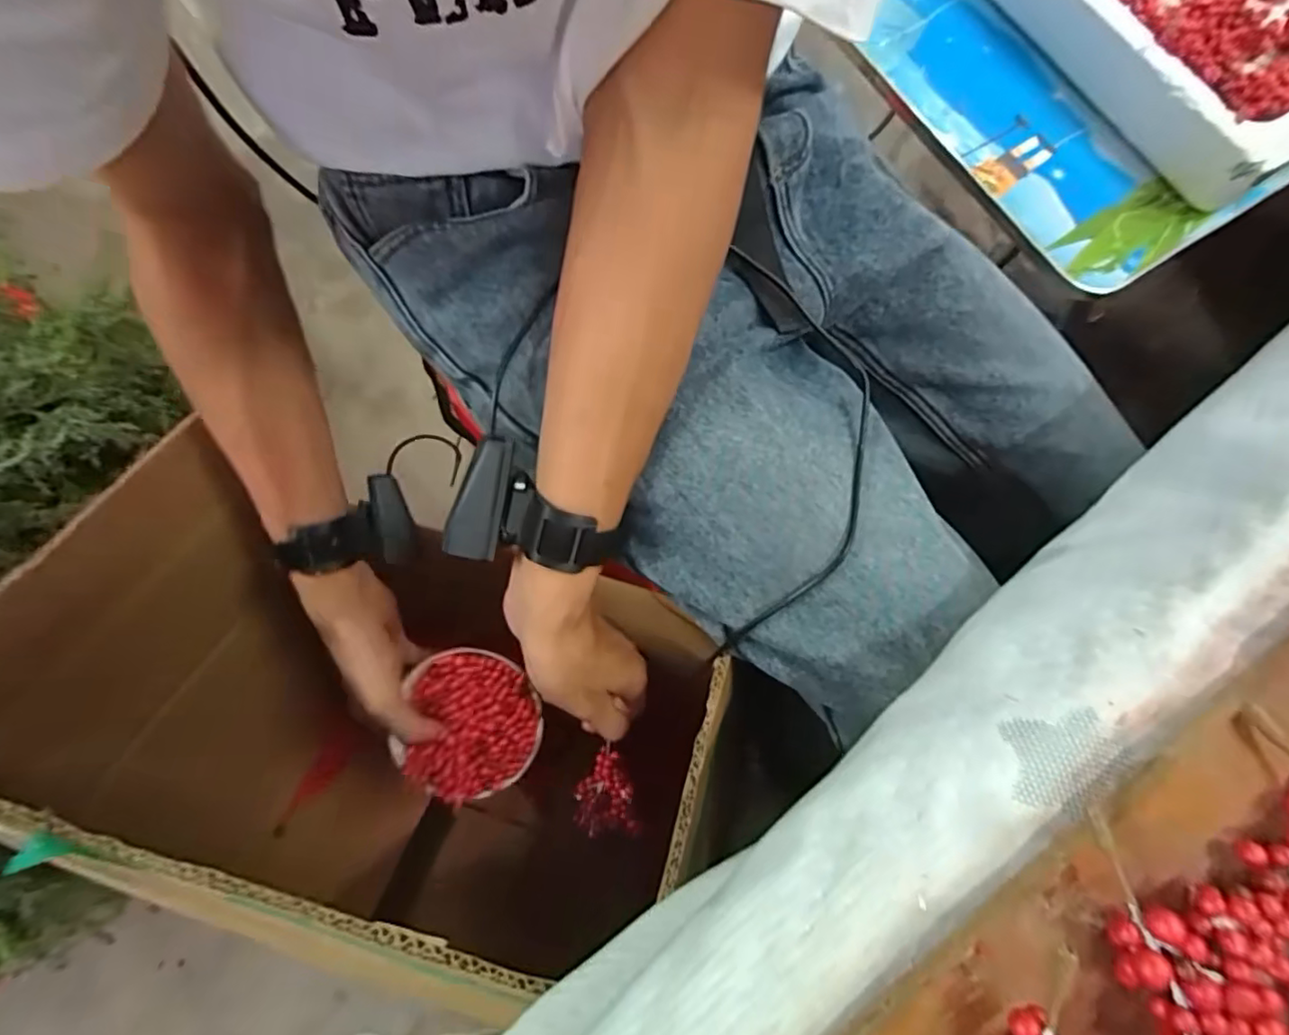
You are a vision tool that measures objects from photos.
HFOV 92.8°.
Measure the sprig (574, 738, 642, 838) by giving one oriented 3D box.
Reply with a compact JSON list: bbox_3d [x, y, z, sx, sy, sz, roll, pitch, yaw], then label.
[{"bbox_3d":[-0.031,0.195,0.438,0.044,0.023,0.059,-9,77,-1],"label":"sprig"}]

